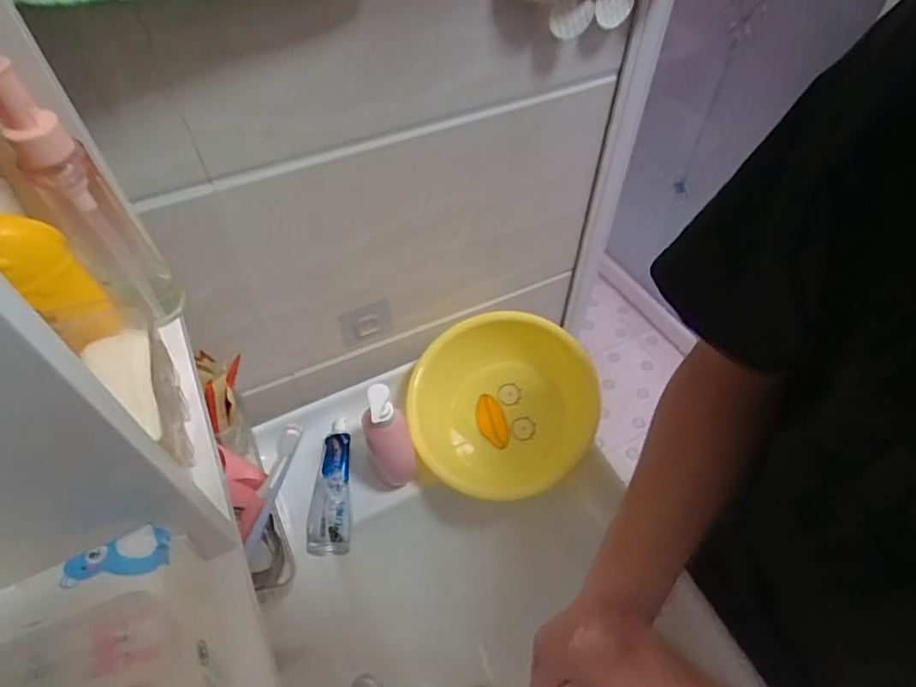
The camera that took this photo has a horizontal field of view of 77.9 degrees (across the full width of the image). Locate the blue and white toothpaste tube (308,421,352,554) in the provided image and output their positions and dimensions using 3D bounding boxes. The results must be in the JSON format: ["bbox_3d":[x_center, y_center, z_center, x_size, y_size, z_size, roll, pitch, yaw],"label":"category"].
[{"bbox_3d":[-0.155,0.175,0.707,0.048,0.035,0.165,0,65,-1],"label":"blue and white toothpaste tube"}]

